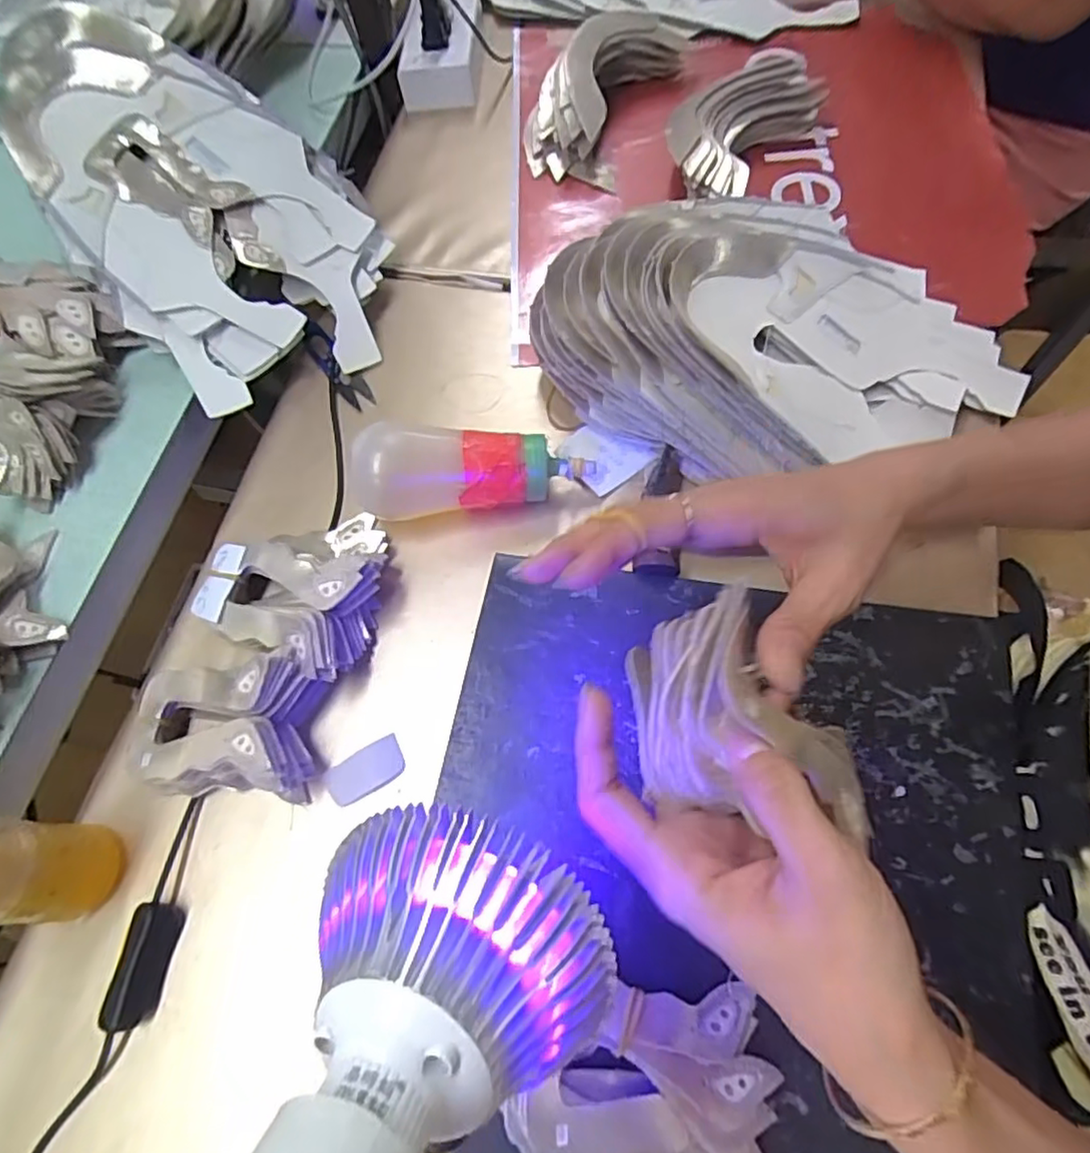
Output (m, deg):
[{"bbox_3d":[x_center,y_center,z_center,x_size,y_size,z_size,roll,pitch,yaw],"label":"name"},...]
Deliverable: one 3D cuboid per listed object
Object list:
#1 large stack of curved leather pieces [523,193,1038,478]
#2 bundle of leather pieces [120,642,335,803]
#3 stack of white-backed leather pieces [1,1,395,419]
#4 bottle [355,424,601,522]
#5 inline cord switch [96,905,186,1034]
[{"bbox_3d":[0.155,-0.168,0.443,0.294,0.097,0.203,-20,66,-4],"label":"large stack of curved leather pieces"},{"bbox_3d":[-0.197,0.089,0.386,0.115,0.056,0.078,1,66,6],"label":"bundle of leather pieces"},{"bbox_3d":[-0.260,-0.289,0.505,0.203,0.049,0.318,-34,93,-16],"label":"stack of white-backed leather pieces"},{"bbox_3d":[-0.050,-0.071,0.439,0.156,0.057,0.058,-1,67,6],"label":"bottle"},{"bbox_3d":[-0.224,0.216,0.356,0.020,0.022,0.059,5,68,8],"label":"inline cord switch"}]

